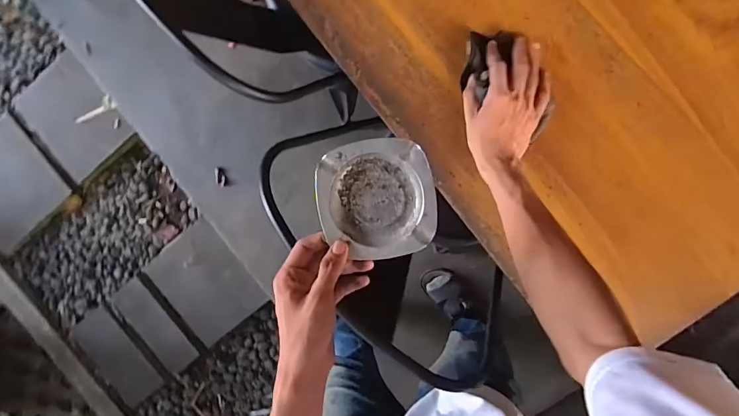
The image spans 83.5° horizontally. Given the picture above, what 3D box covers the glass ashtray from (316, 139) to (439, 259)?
[{"bbox_3d":[0.006,-0.008,0.398,0.108,0.021,0.109,-9,94,5],"label":"glass ashtray"}]

